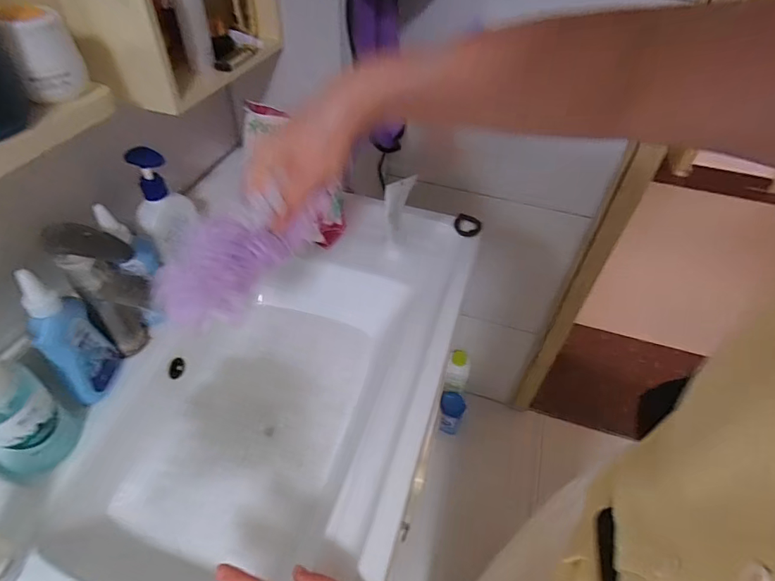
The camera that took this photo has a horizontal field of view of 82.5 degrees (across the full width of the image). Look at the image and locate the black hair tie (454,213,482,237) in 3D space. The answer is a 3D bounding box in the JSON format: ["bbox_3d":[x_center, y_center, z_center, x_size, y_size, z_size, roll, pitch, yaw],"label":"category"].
[{"bbox_3d":[0.136,-0.111,0.753,0.049,0.008,0.044,33,71,31],"label":"black hair tie"}]

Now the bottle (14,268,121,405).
[{"bbox_3d":[-0.365,0.050,0.493,0.047,0.183,0.067,6,45,7],"label":"bottle"}]

